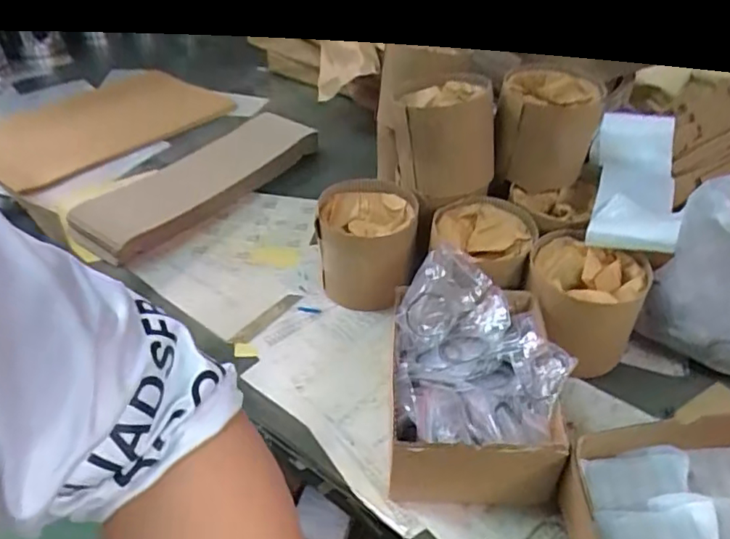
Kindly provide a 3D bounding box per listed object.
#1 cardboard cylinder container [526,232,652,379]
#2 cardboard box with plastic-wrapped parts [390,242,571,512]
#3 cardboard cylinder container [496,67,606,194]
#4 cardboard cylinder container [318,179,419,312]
[{"bbox_3d":[0.229,0.037,0.623,0.119,0.095,0.120,20,46,21],"label":"cardboard cylinder container"},{"bbox_3d":[0.102,0.097,0.559,0.155,0.115,0.209,3,42,3],"label":"cardboard box with plastic-wrapped parts"},{"bbox_3d":[0.227,-0.179,0.728,0.119,0.108,0.119,13,44,14],"label":"cardboard cylinder container"},{"bbox_3d":[0.003,-0.028,0.726,0.119,0.117,0.120,-1,42,-1],"label":"cardboard cylinder container"}]

